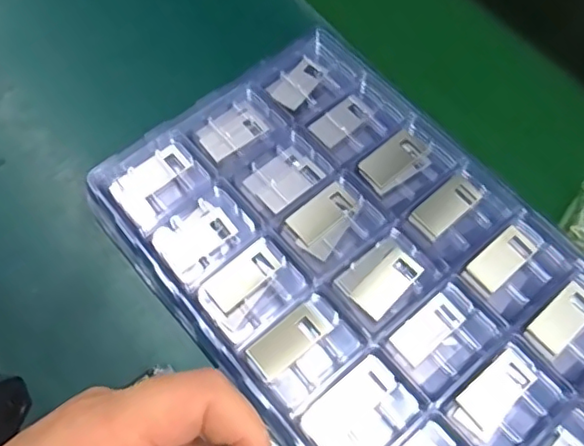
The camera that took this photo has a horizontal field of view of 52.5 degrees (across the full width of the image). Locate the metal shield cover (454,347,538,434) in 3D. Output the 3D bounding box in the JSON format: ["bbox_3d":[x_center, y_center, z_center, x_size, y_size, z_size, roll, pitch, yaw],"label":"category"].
[{"bbox_3d":[0.113,0.091,0.326,0.042,0.004,0.023,-37,71,-20],"label":"metal shield cover"}]

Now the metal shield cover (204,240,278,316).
[{"bbox_3d":[-0.029,0.032,0.352,0.044,0.005,0.021,-36,71,-20],"label":"metal shield cover"}]

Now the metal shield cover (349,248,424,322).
[{"bbox_3d":[0.057,0.035,0.352,0.022,0.004,0.044,41,67,16],"label":"metal shield cover"}]

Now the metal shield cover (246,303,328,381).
[{"bbox_3d":[-0.002,0.067,0.337,0.044,0.004,0.022,-34,70,-20],"label":"metal shield cover"}]

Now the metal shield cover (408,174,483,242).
[{"bbox_3d":[0.098,-0.010,0.377,0.047,0.006,0.022,-37,71,-20],"label":"metal shield cover"}]

